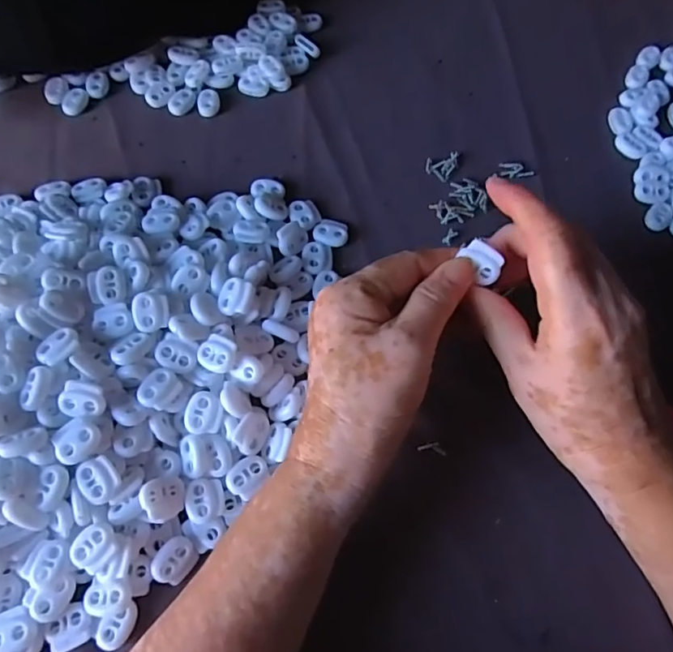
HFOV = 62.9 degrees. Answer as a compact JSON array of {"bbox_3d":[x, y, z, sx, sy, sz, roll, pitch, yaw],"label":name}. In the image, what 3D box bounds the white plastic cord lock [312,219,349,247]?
[{"bbox_3d":[-0.003,-0.059,0.347,0.022,0.004,0.019,3,65,-1],"label":"white plastic cord lock"}]

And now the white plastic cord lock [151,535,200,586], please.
[{"bbox_3d":[-0.079,0.113,0.265,0.017,0.004,0.022,39,70,15],"label":"white plastic cord lock"}]

